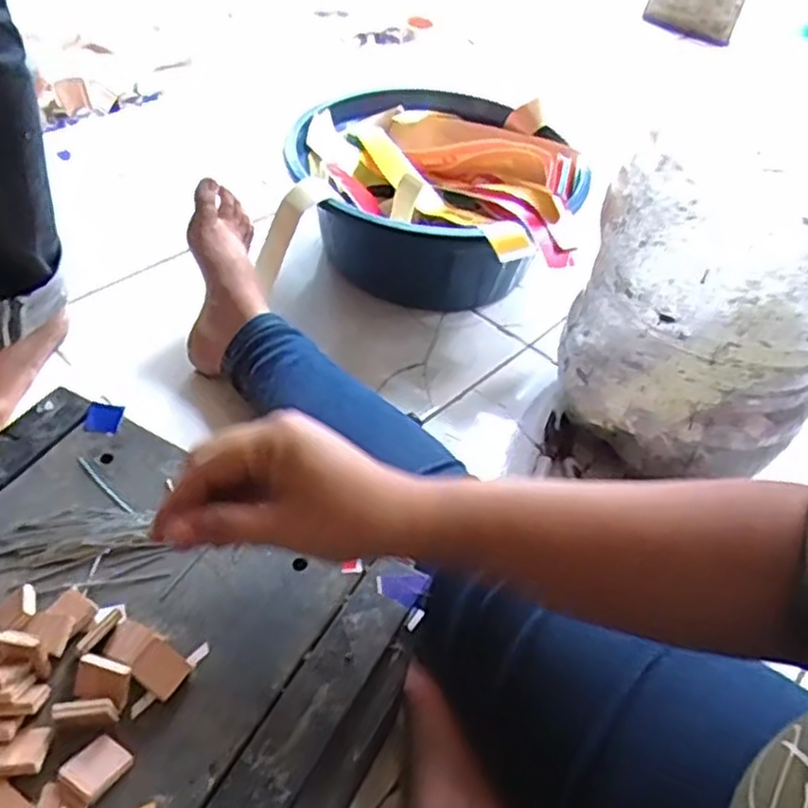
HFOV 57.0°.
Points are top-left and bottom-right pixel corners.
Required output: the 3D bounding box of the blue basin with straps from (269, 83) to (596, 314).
[{"bbox_3d":[0.028,-0.263,0.946,0.335,0.148,0.365,5,46,-2],"label":"blue basin with straps"}]

